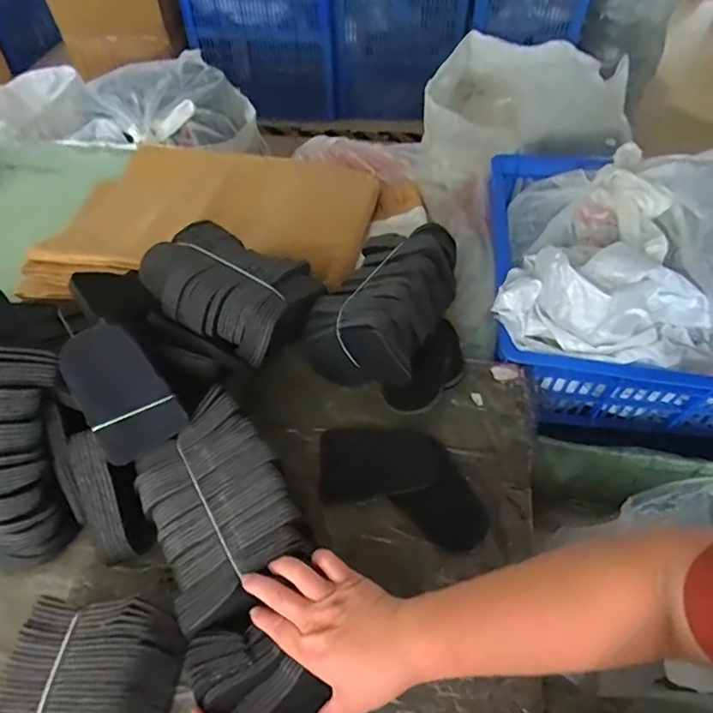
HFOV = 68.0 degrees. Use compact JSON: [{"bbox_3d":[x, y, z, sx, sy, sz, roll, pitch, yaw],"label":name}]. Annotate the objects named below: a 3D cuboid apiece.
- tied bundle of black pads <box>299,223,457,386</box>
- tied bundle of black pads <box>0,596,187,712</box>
[{"bbox_3d":[0.037,-0.068,0.697,0.126,0.111,0.243,-9,35,44],"label":"tied bundle of black pads"},{"bbox_3d":[-0.233,0.286,0.467,0.135,0.096,0.121,4,53,4],"label":"tied bundle of black pads"}]

